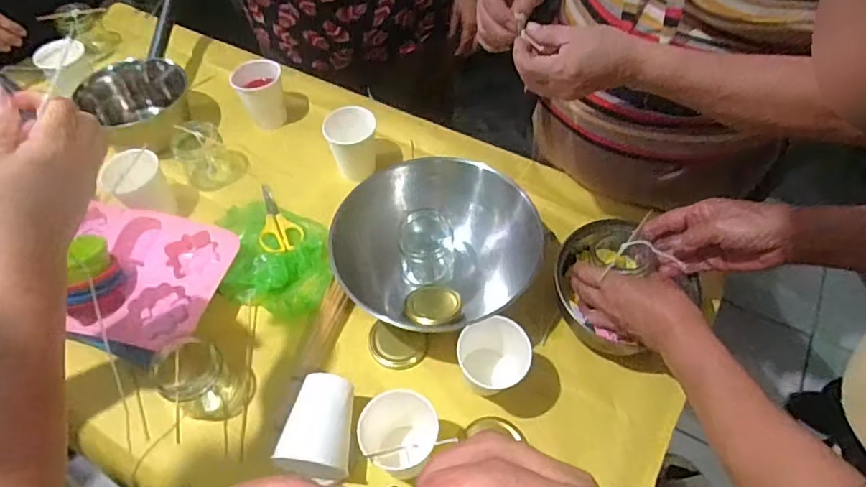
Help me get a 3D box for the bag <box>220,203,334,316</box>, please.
[{"bbox_3d":[-0.196,0.011,0.686,0.134,0.039,0.181,-14,53,-8],"label":"bag"}]

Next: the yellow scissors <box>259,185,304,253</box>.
[{"bbox_3d":[-0.215,-0.034,0.730,0.052,0.018,0.134,-24,55,-15],"label":"yellow scissors"}]

